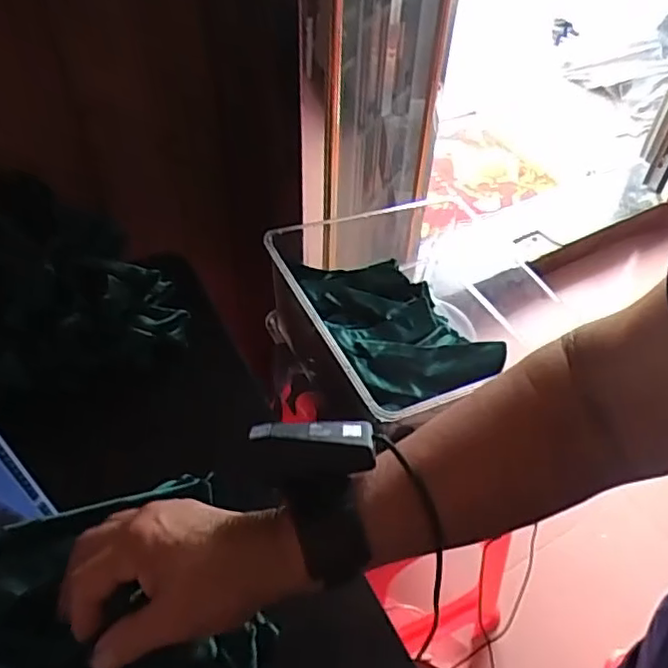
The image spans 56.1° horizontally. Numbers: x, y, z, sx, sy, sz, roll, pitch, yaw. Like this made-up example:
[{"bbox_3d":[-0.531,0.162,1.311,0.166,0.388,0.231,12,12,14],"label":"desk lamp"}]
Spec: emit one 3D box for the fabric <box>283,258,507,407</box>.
[{"bbox_3d":[0.077,-0.016,0.762,0.196,0.074,0.249,-16,50,-16],"label":"fabric"}]

